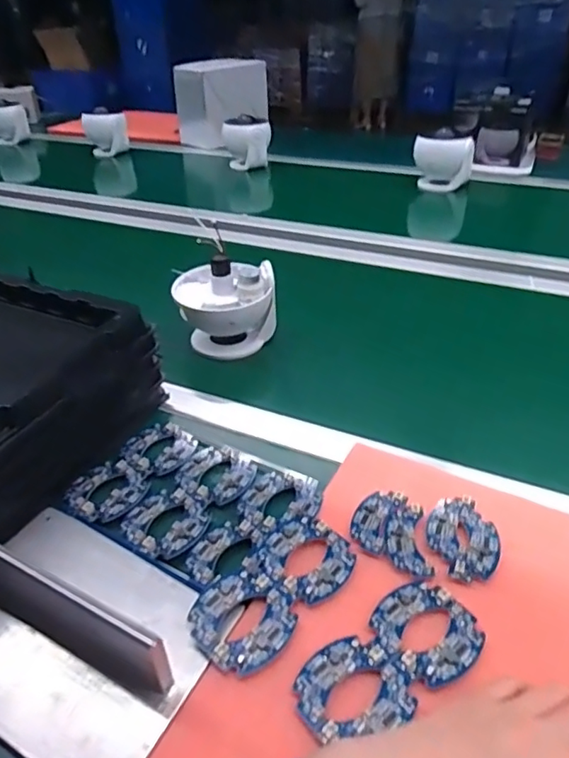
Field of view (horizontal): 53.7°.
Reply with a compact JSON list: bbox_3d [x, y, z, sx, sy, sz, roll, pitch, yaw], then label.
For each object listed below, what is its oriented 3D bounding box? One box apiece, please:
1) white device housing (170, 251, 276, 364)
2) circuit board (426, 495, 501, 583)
[{"bbox_3d":[-0.070,-0.094,0.683,0.115,0.106,0.094,-5,36,-4],"label":"white device housing"},{"bbox_3d":[0.136,0.120,0.428,0.051,0.004,0.073,-1,36,2],"label":"circuit board"}]

